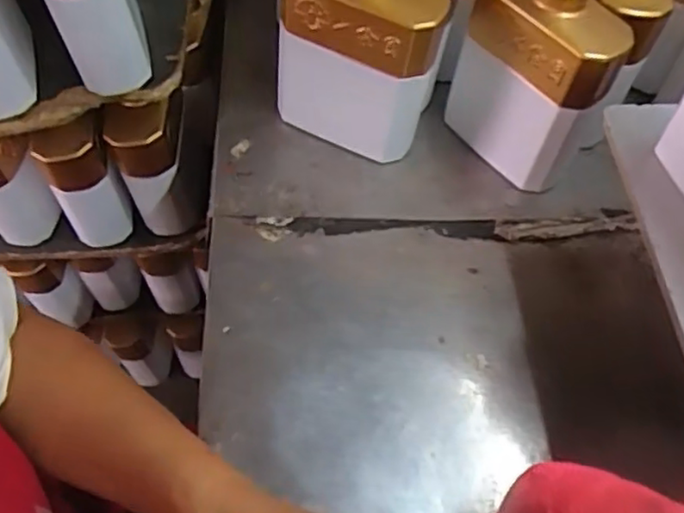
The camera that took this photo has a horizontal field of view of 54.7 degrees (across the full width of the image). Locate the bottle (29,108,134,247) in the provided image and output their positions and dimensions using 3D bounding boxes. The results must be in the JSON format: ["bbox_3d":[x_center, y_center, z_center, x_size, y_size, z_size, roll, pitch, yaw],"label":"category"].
[{"bbox_3d":[-0.234,-0.065,0.607,0.061,0.137,0.042,-21,59,-11],"label":"bottle"}]

